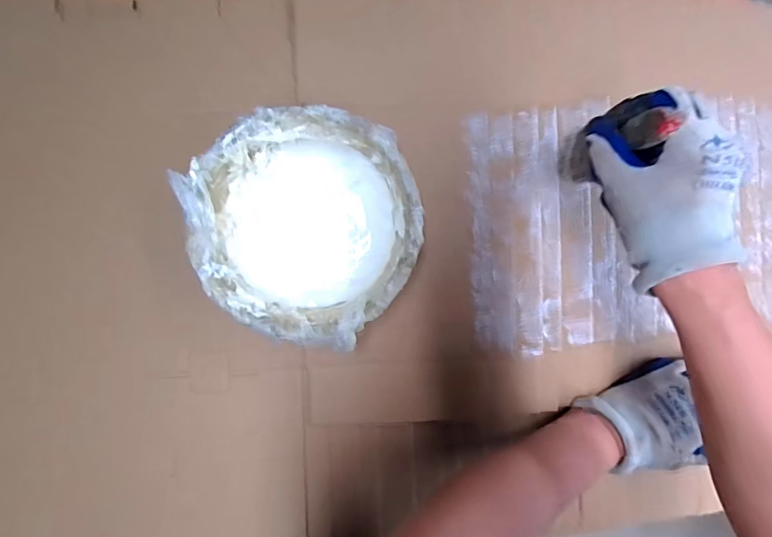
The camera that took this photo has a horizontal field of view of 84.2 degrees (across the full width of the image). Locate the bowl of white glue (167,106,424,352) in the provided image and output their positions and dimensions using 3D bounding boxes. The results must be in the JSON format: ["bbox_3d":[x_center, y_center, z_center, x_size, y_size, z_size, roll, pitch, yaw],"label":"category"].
[{"bbox_3d":[-0.070,-0.034,0.391,0.191,0.086,0.198,-10,91,-5],"label":"bowl of white glue"}]

